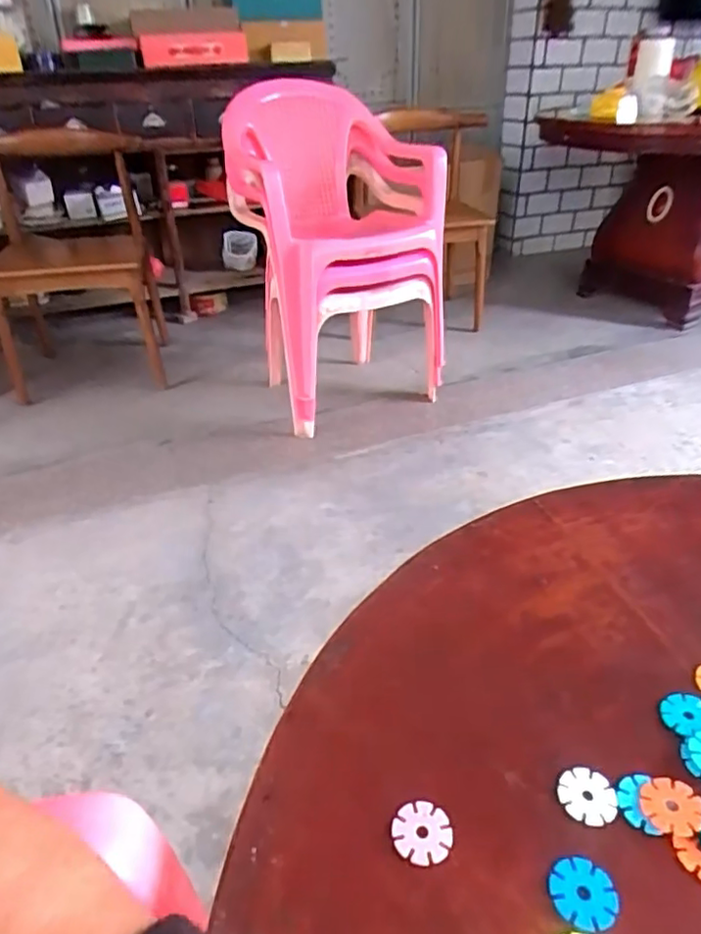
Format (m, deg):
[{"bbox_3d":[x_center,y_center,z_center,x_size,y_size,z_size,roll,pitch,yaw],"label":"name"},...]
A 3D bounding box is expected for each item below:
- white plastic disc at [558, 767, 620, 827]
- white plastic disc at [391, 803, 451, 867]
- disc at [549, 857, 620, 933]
[{"bbox_3d":[0.137,0.191,0.351,0.032,0.005,0.030,-1,33,1],"label":"white plastic disc"},{"bbox_3d":[0.039,0.200,0.332,0.031,0.004,0.029,-1,33,1],"label":"white plastic disc"},{"bbox_3d":[0.118,0.215,0.306,0.032,0.004,0.031,-1,33,1],"label":"disc"}]

